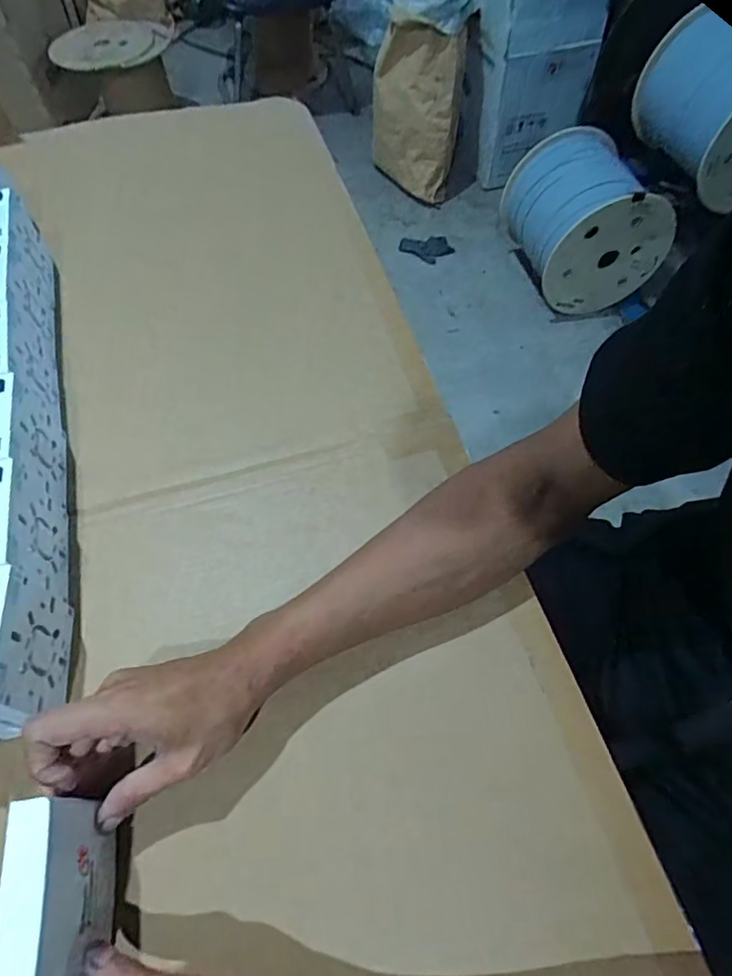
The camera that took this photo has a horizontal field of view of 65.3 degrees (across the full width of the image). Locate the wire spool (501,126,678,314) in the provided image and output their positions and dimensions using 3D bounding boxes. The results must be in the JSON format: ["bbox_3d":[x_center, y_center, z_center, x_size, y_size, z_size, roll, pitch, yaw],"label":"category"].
[{"bbox_3d":[0.590,-0.761,1.590,0.363,0.351,0.388,-12,59,-7],"label":"wire spool"}]

